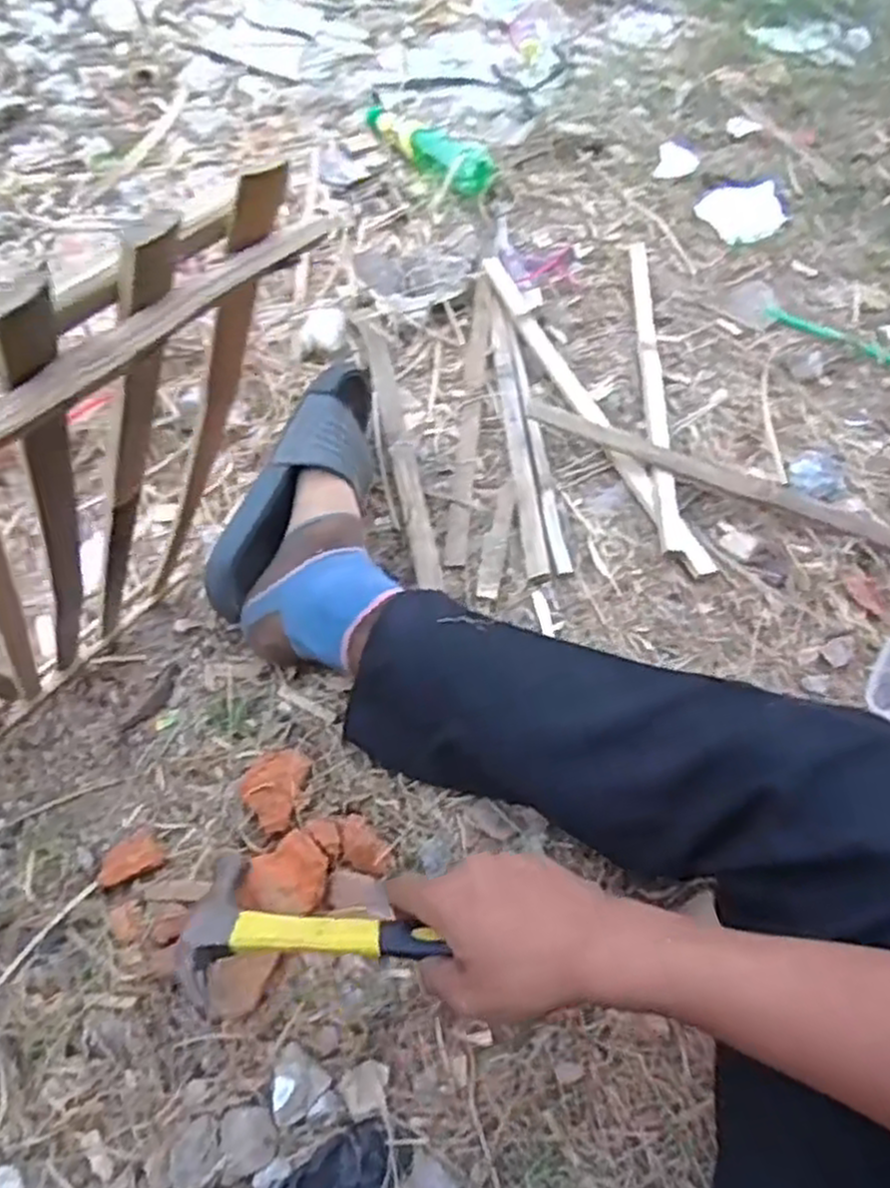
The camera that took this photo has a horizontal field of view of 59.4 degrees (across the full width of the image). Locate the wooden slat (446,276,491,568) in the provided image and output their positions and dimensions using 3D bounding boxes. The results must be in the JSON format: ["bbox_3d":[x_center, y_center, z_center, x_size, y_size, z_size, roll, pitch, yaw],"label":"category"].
[{"bbox_3d":[0.030,-0.198,0.819,0.021,0.018,0.425,5,58,2],"label":"wooden slat"}]

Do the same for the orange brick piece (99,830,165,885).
[{"bbox_3d":[-0.226,0.188,0.563,0.046,0.012,0.032,-17,60,-12],"label":"orange brick piece"}]

